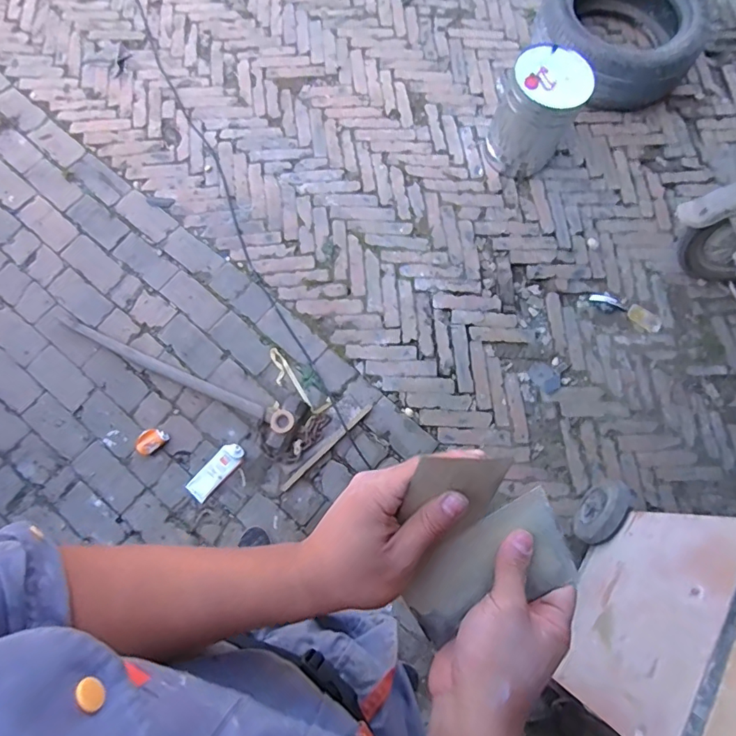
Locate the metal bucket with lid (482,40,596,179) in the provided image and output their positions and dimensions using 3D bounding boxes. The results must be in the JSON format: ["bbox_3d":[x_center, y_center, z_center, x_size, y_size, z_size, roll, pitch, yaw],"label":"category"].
[{"bbox_3d":[0.547,-0.835,1.541,0.257,0.352,0.204,29,72,5],"label":"metal bucket with lid"}]

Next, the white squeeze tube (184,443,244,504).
[{"bbox_3d":[-0.459,0.310,1.408,0.078,0.033,0.192,41,74,9],"label":"white squeeze tube"}]

